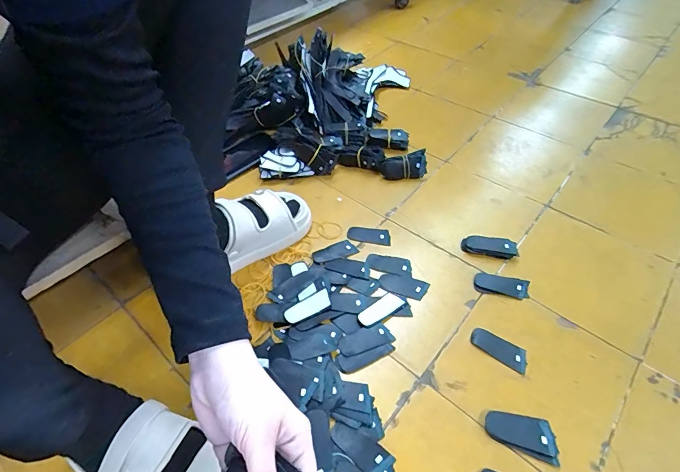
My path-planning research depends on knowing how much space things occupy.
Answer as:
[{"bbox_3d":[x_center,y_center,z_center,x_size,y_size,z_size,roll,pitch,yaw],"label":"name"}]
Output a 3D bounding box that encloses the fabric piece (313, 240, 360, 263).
[{"bbox_3d":[-0.008,0.027,0.624,0.072,0.004,0.033,-21,52,-13],"label":"fabric piece"}]

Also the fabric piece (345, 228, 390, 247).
[{"bbox_3d":[0.049,-0.001,0.645,0.074,0.005,0.029,8,52,11],"label":"fabric piece"}]

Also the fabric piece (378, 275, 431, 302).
[{"bbox_3d":[0.097,0.077,0.577,0.073,0.005,0.036,14,58,17],"label":"fabric piece"}]

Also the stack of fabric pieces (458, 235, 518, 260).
[{"bbox_3d":[0.238,0.016,0.602,0.082,0.012,0.035,12,53,14],"label":"stack of fabric pieces"}]

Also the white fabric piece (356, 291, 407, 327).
[{"bbox_3d":[0.058,0.105,0.541,0.069,0.006,0.027,-31,55,-20],"label":"white fabric piece"}]

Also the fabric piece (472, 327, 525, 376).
[{"bbox_3d":[0.212,0.149,0.501,0.072,0.005,0.031,28,58,24],"label":"fabric piece"}]

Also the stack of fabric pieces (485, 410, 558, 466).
[{"bbox_3d":[0.209,0.226,0.432,0.077,0.007,0.040,15,53,16],"label":"stack of fabric pieces"}]

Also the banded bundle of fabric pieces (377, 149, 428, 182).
[{"bbox_3d":[0.123,-0.136,0.731,0.086,0.048,0.025,-4,22,15],"label":"banded bundle of fabric pieces"}]

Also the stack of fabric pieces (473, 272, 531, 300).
[{"bbox_3d":[0.241,0.075,0.563,0.076,0.008,0.035,9,52,11],"label":"stack of fabric pieces"}]

